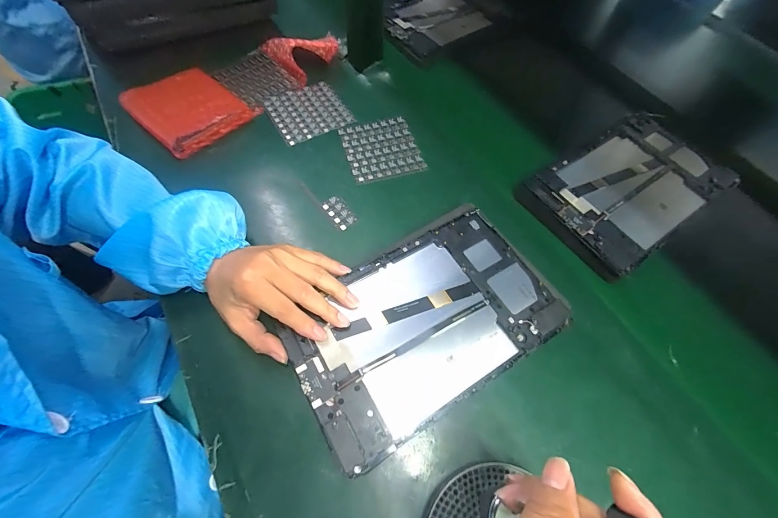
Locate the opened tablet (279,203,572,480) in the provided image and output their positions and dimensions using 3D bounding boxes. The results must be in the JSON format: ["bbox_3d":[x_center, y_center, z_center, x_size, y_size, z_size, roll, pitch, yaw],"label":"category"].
[{"bbox_3d":[0.034,0.054,0.304,0.240,0.013,0.152,-31,65,-15],"label":"opened tablet"}]

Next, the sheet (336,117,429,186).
[{"bbox_3d":[-0.010,-0.148,0.442,0.094,0.006,0.100,-13,64,-10],"label":"sheet"}]

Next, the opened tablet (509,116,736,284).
[{"bbox_3d":[0.297,-0.090,0.411,0.242,0.022,0.146,-30,67,-17],"label":"opened tablet"}]

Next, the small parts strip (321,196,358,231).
[{"bbox_3d":[-0.058,-0.055,0.388,0.025,0.005,0.046,-31,68,-18],"label":"small parts strip"}]

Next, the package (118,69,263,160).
[{"bbox_3d":[-0.269,-0.207,0.449,0.123,0.032,0.129,39,67,16],"label":"package"}]

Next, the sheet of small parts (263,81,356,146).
[{"bbox_3d":[-0.115,-0.210,0.469,0.100,0.009,0.094,-25,66,-15],"label":"sheet of small parts"}]

